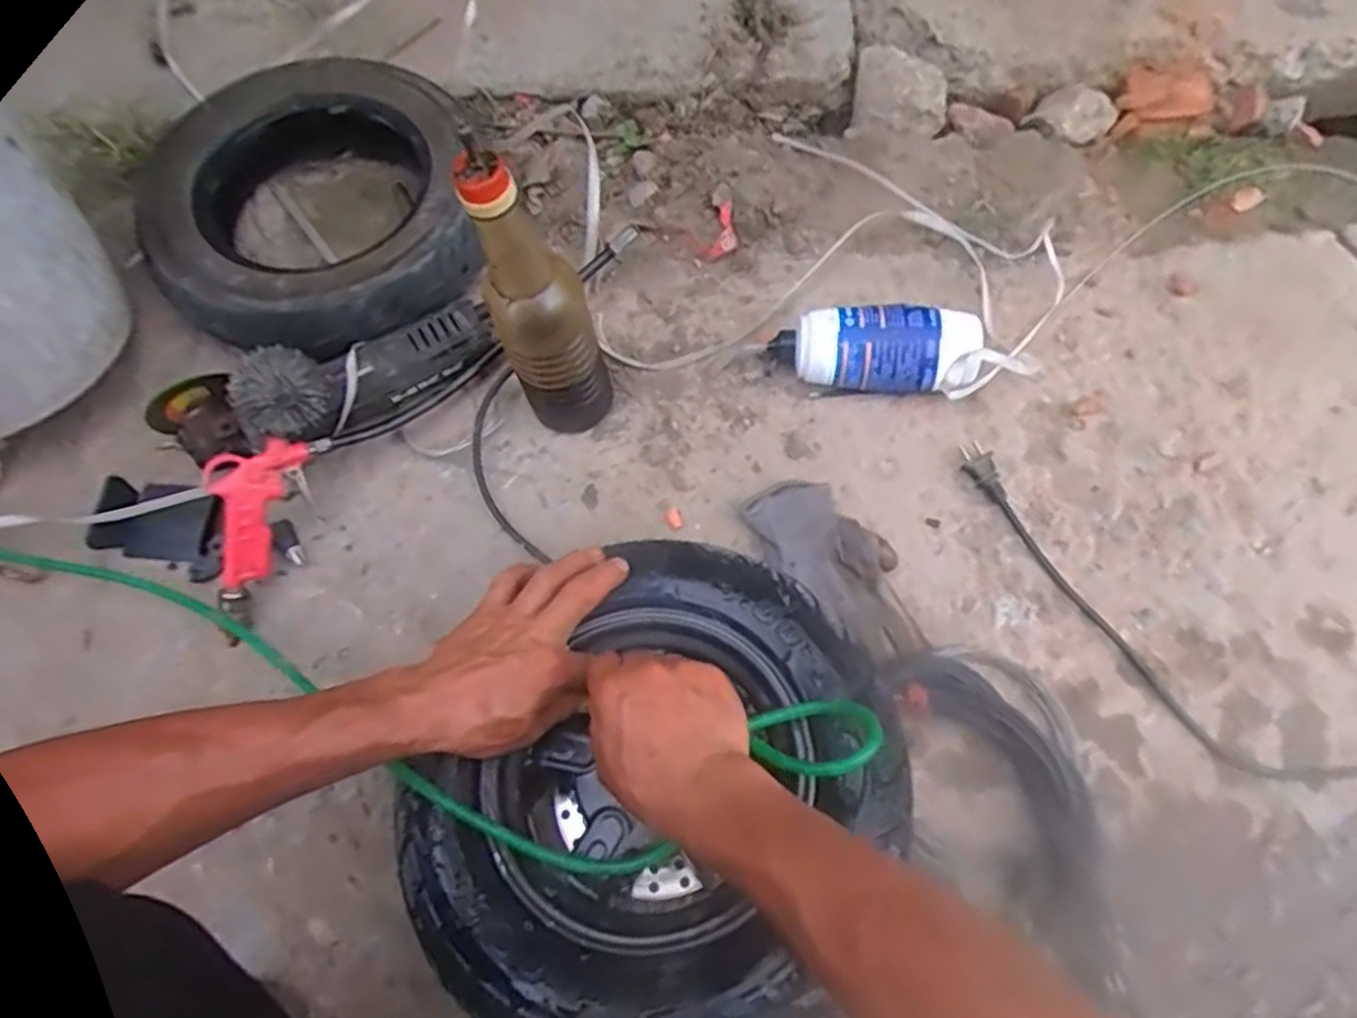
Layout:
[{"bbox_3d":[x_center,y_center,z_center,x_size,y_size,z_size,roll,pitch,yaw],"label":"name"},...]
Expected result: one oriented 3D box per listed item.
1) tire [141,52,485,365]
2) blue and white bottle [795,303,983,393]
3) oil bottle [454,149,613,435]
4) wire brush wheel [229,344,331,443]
[{"bbox_3d":[-0.346,-0.282,0.743,0.322,0.082,0.331,-1,71,2],"label":"tire"},{"bbox_3d":[0.185,-0.141,0.686,0.157,0.061,0.068,4,72,4],"label":"blue and white bottle"},{"bbox_3d":[-0.104,-0.142,0.579,0.062,0.288,0.065,-42,75,-11],"label":"oil bottle"},{"bbox_3d":[-0.334,-0.097,0.640,0.075,0.045,0.073,-2,95,-26],"label":"wire brush wheel"}]

